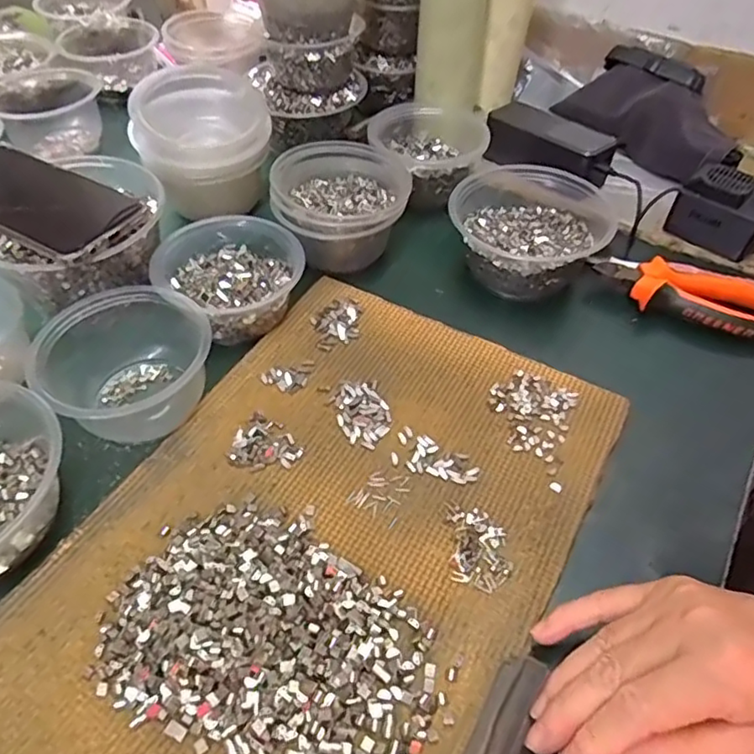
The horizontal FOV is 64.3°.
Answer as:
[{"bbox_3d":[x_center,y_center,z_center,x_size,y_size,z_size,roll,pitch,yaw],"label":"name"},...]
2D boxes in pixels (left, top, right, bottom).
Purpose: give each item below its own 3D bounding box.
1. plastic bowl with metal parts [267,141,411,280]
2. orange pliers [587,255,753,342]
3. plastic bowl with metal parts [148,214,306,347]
[{"bbox_3d":[-0.030,-0.150,0.532,0.115,0.069,0.108,1,49,-1],"label":"plastic bowl with metal parts"},{"bbox_3d":[0.264,-0.072,0.516,0.155,0.033,0.071,22,52,17],"label":"orange pliers"},{"bbox_3d":[-0.118,-0.082,0.486,0.105,0.052,0.096,1,49,-1],"label":"plastic bowl with metal parts"}]

